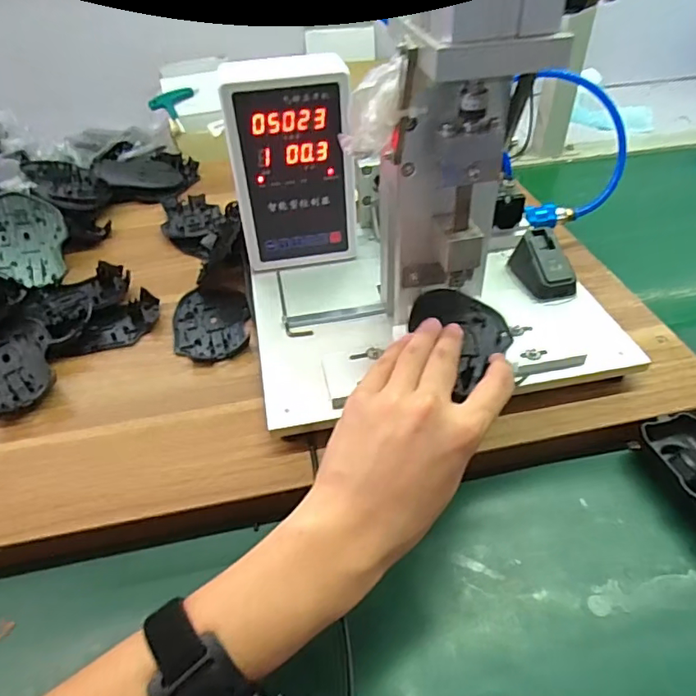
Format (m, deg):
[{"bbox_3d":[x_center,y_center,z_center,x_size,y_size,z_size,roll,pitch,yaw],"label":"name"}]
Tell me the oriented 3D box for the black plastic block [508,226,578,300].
[{"bbox_3d":[0.179,-0.074,0.501,0.043,0.043,0.062,-13,44,-11],"label":"black plastic block"}]

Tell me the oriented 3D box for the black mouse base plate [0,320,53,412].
[{"bbox_3d":[-0.295,0.015,0.473,0.065,0.019,0.094,-17,45,-15],"label":"black mouse base plate"}]

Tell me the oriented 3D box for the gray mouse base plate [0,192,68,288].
[{"bbox_3d":[-0.337,-0.115,0.571,0.072,0.007,0.112,-6,69,-31],"label":"gray mouse base plate"}]

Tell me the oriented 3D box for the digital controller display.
[{"bbox_3d":[-0.051,-0.156,0.498,0.109,0.174,0.036,-10,44,-8],"label":"digital controller display"}]

